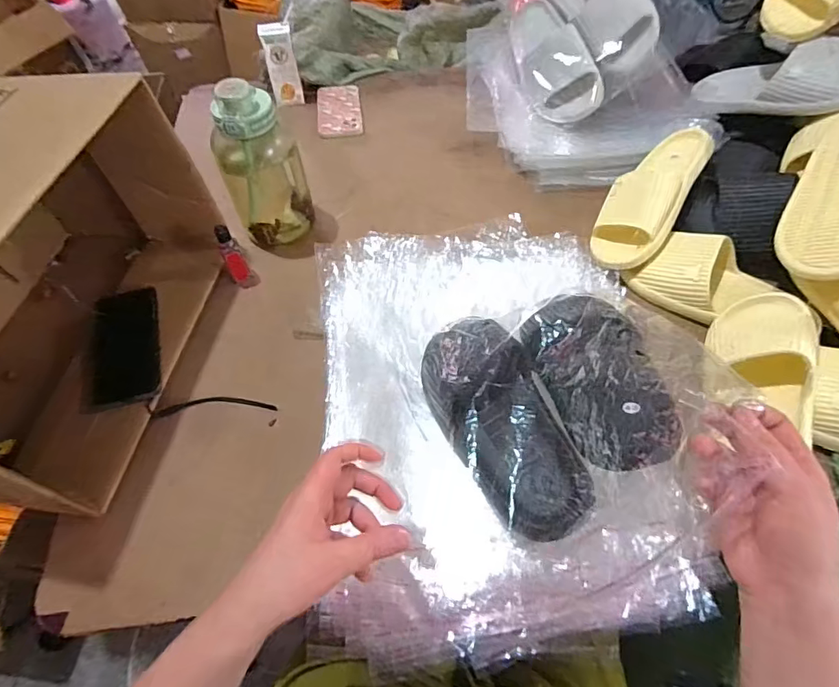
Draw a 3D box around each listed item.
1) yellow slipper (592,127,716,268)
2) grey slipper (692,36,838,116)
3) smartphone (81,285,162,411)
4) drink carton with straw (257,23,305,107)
[{"bbox_3d":[0.317,-0.206,0.673,0.099,0.073,0.274,23,67,41],"label":"yellow slipper"},{"bbox_3d":[0.552,-0.402,0.723,0.088,0.085,0.256,-41,38,-22],"label":"grey slipper"},{"bbox_3d":[-0.361,0.002,0.588,0.076,0.016,0.152,-5,70,-23],"label":"smartphone"},{"bbox_3d":[-0.254,-0.514,0.893,0.055,0.128,0.021,-15,46,-11],"label":"drink carton with straw"}]

